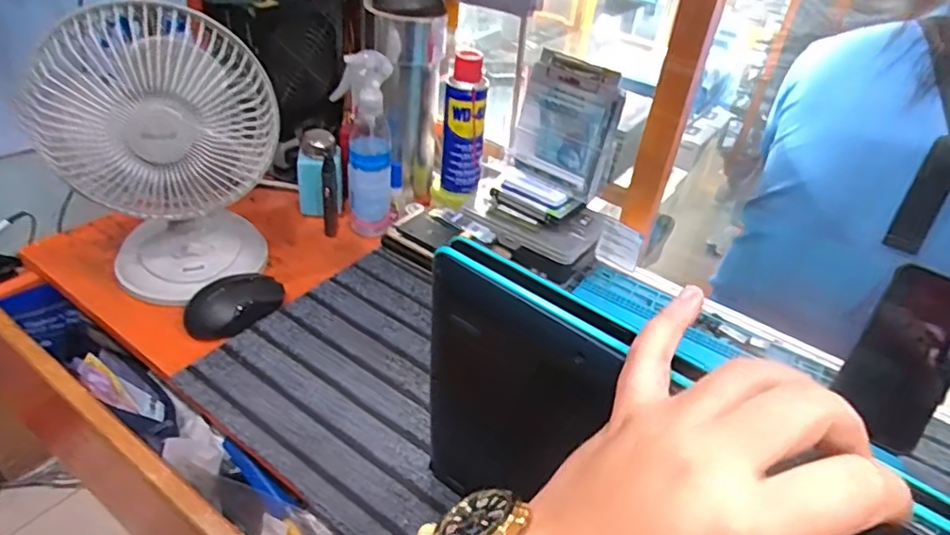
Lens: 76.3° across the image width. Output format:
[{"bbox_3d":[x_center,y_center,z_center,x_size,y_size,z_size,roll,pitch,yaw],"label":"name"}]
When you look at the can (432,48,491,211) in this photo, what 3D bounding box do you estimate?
[{"bbox_3d":[-0.017,-0.163,0.738,0.059,0.185,0.053,6,37,-2],"label":"can"}]

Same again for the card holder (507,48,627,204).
[{"bbox_3d":[0.099,-0.157,0.675,0.054,0.129,0.114,-27,49,-37],"label":"card holder"}]

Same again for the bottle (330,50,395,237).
[{"bbox_3d":[-0.131,-0.137,0.722,0.067,0.224,0.047,3,37,-6],"label":"bottle"}]

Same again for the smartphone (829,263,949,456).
[{"bbox_3d":[0.392,0.082,0.547,0.080,0.155,0.015,27,12,26],"label":"smartphone"}]

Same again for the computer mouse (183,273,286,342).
[{"bbox_3d":[-0.245,0.037,0.617,0.054,0.035,0.097,30,42,27],"label":"computer mouse"}]

